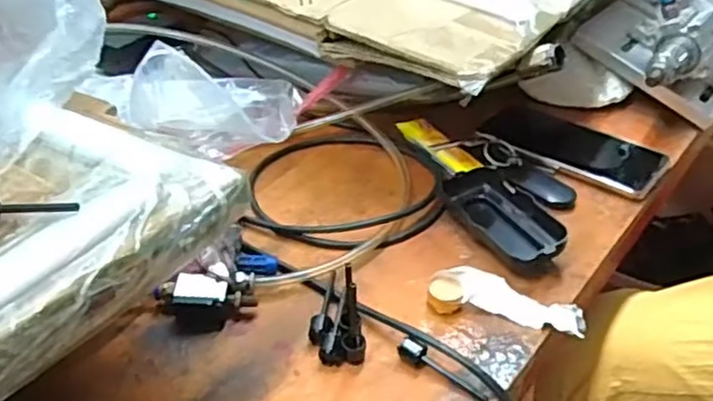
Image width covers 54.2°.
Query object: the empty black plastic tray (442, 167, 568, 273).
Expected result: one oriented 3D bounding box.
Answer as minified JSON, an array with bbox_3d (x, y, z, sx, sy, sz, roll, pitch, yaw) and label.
[{"bbox_3d":[0.117,0.014,0.546,0.052,0.023,0.109,-16,38,-18],"label":"empty black plastic tray"}]

